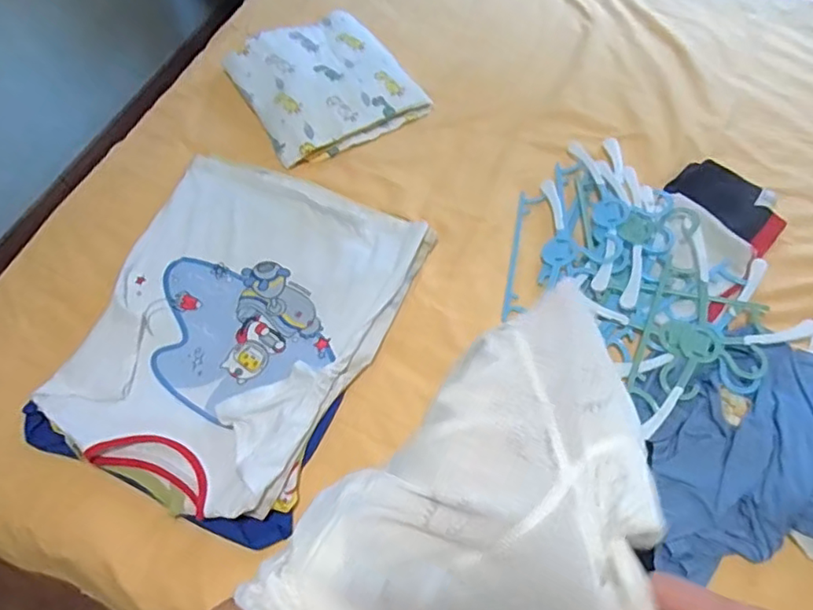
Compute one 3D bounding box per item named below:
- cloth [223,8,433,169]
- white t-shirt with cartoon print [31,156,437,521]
[{"bbox_3d":[-0.146,-0.399,1.051,0.285,0.066,0.289,-28,65,-10],"label":"cloth"},{"bbox_3d":[-0.246,0.018,0.837,0.405,0.040,0.505,21,64,14],"label":"white t-shirt with cartoon print"}]

